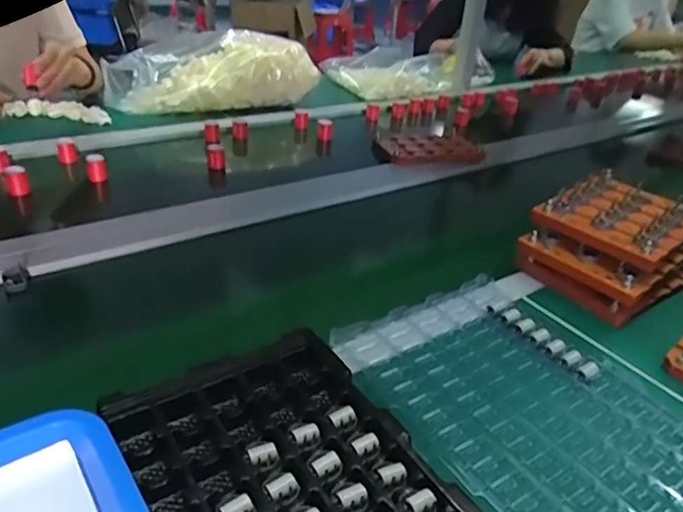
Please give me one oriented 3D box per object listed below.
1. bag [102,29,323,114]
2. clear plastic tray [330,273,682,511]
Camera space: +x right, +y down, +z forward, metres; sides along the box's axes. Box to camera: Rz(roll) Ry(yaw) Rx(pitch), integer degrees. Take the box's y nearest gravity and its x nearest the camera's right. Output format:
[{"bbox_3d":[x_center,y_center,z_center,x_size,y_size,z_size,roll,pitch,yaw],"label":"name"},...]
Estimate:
[{"bbox_3d":[-0.315,-0.439,1.296,0.440,0.138,0.286,-10,33,-24],"label":"bag"},{"bbox_3d":[0.178,0.149,0.496,0.244,0.024,0.364,-18,37,-34],"label":"clear plastic tray"}]

